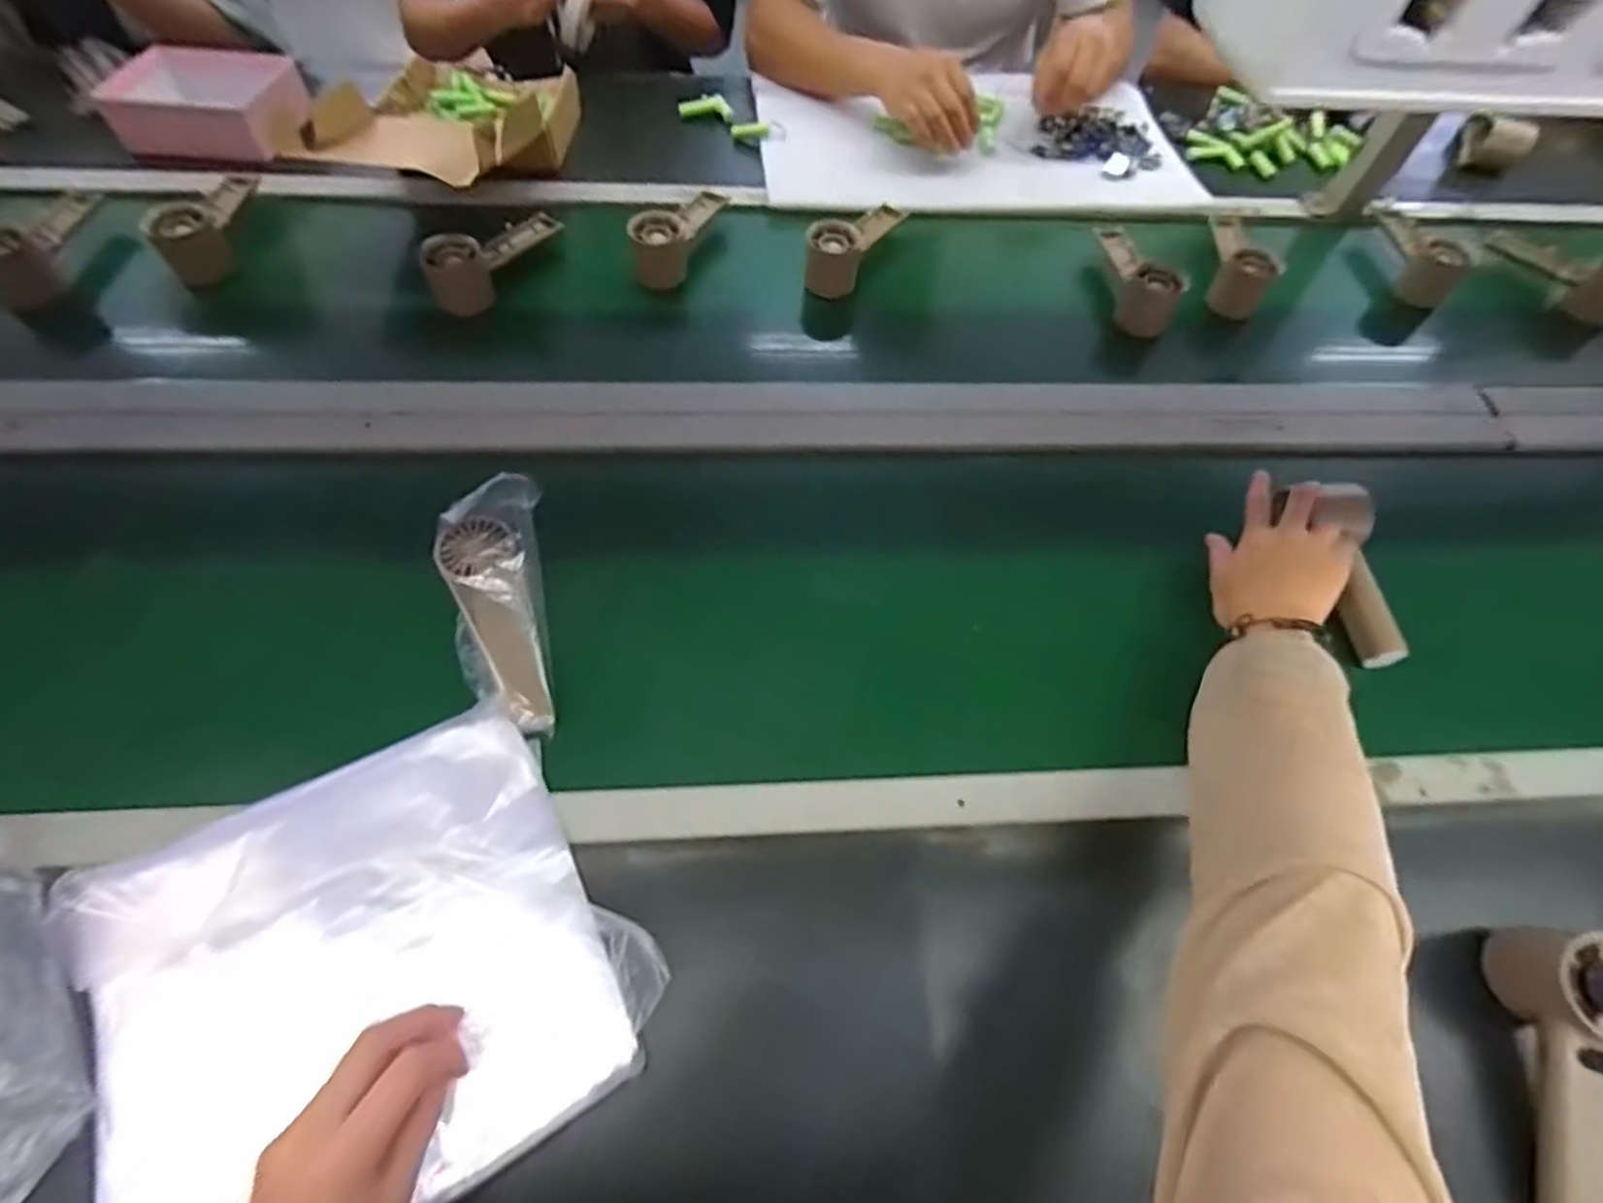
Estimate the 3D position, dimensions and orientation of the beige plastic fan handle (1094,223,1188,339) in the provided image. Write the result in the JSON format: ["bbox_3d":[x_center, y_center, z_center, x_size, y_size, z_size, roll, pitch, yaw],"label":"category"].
[{"bbox_3d":[0.368,-0.361,0.786,0.052,0.056,0.144,-3,58,-6],"label":"beige plastic fan handle"}]

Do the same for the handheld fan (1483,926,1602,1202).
[{"bbox_3d":[0.441,0.273,0.406,0.047,0.061,0.160,16,74,7],"label":"handheld fan"}]

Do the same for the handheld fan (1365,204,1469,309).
[{"bbox_3d":[0.714,-0.417,0.830,0.047,0.053,0.153,5,58,0],"label":"handheld fan"}]

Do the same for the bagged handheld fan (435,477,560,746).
[{"bbox_3d":[-0.214,0.007,0.504,0.069,0.044,0.180,-11,81,-11],"label":"bagged handheld fan"}]

